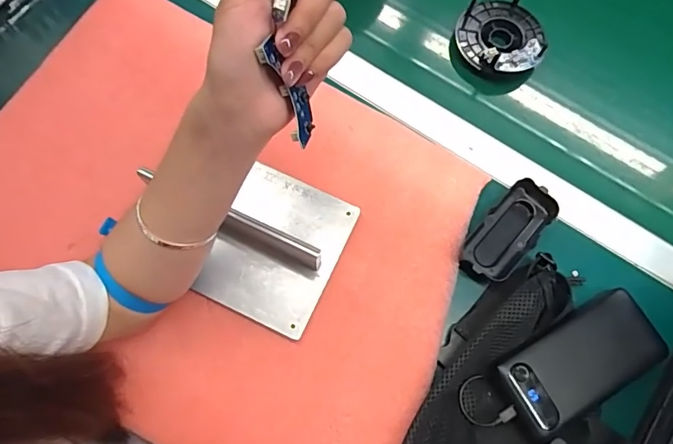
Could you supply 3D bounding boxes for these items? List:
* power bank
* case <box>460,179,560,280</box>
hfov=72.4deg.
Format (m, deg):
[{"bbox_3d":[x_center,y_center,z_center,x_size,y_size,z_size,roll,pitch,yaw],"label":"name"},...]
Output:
[{"bbox_3d":[0.222,0.125,0.418,0.152,0.019,0.074,-25,73,-11],"label":"power bank"},{"bbox_3d":[0.170,0.012,0.457,0.051,0.024,0.109,41,74,12],"label":"case"}]

